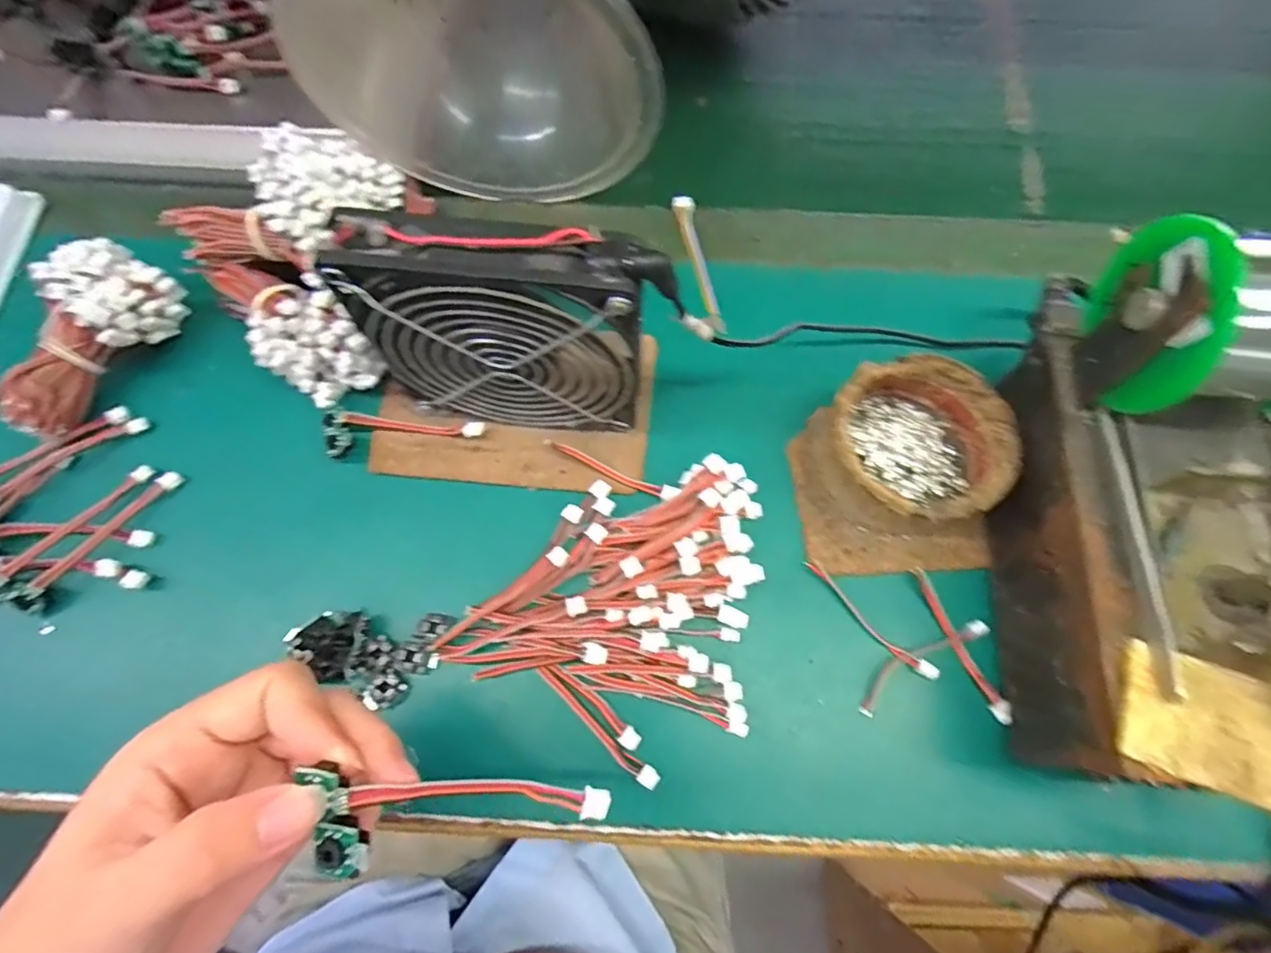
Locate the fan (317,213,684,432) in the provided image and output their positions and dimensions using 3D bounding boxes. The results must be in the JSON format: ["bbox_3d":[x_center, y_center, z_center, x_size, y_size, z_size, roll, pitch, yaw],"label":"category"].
[{"bbox_3d":[-0.051,-0.060,0.265,0.123,0.126,0.031,6,72,2],"label":"fan"}]

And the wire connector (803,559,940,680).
[{"bbox_3d":[0.112,0.069,0.283,0.076,0.005,0.008,43,77,13],"label":"wire connector"}]

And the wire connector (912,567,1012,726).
[{"bbox_3d":[0.154,0.079,0.281,0.009,0.004,0.076,-22,73,-7],"label":"wire connector"}]

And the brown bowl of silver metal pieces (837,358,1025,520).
[{"bbox_3d":[0.138,-0.017,0.295,0.082,0.040,0.082,0,72,0],"label":"brown bowl of silver metal pieces"}]

